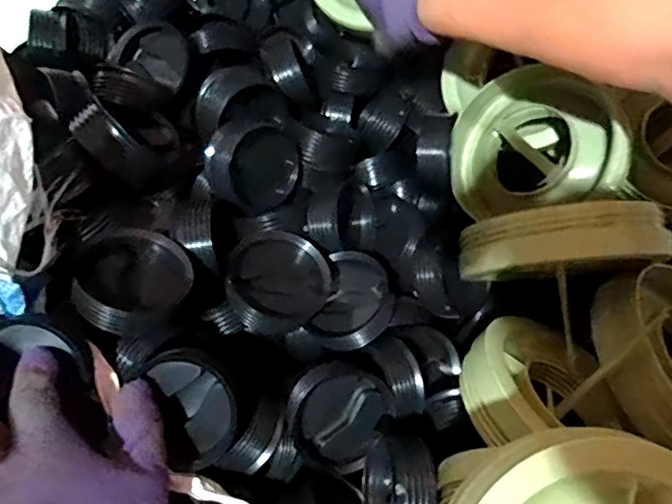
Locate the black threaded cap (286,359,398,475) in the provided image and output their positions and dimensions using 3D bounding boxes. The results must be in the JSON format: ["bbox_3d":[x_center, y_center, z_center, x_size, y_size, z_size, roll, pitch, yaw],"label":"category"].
[{"bbox_3d":[0.001,0.107,0.380,0.064,0.026,0.067,-1,72,2],"label":"black threaded cap"}]

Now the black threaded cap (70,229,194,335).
[{"bbox_3d":[-0.129,0.016,0.350,0.069,0.024,0.073,6,43,-5],"label":"black threaded cap"}]

